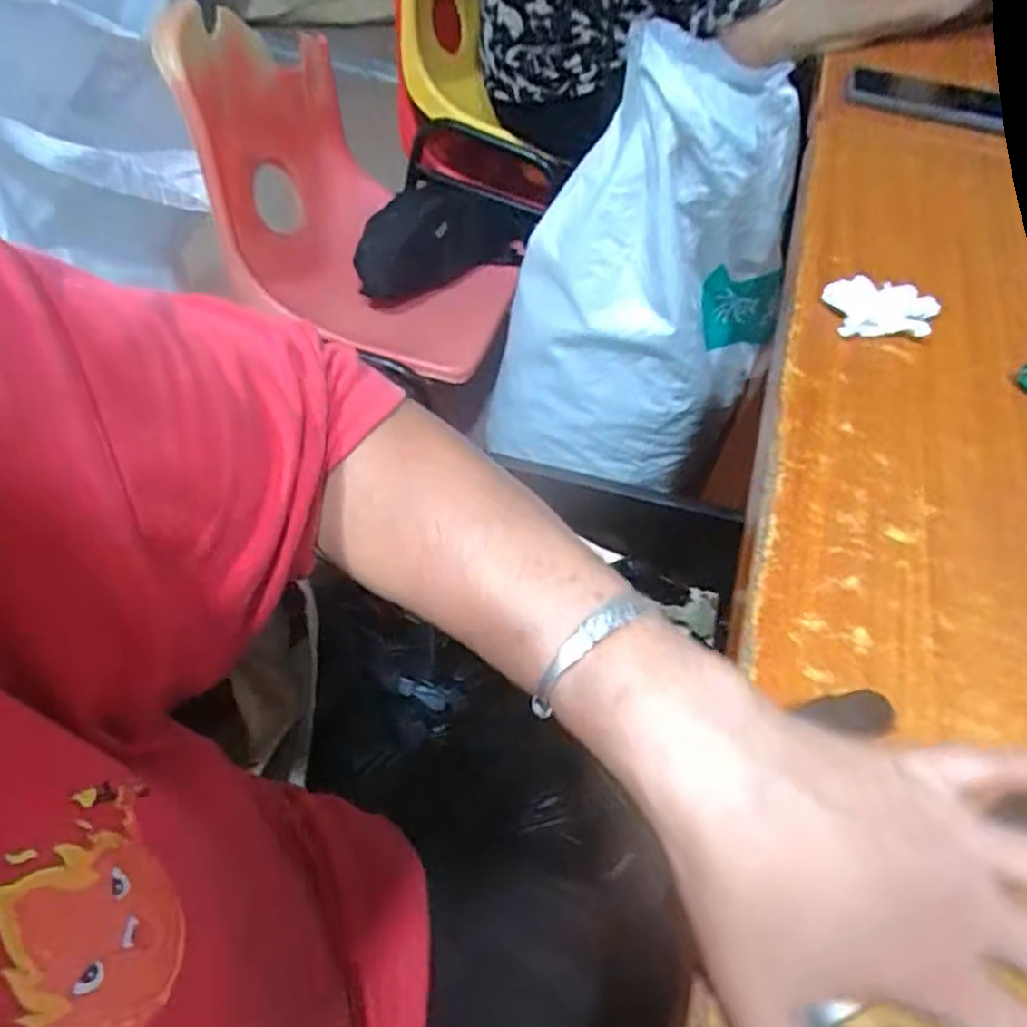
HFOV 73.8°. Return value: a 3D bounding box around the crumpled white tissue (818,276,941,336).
[{"bbox_3d":[0.257,-0.142,0.474,0.076,0.018,0.051,2,53,-2],"label":"crumpled white tissue"}]

